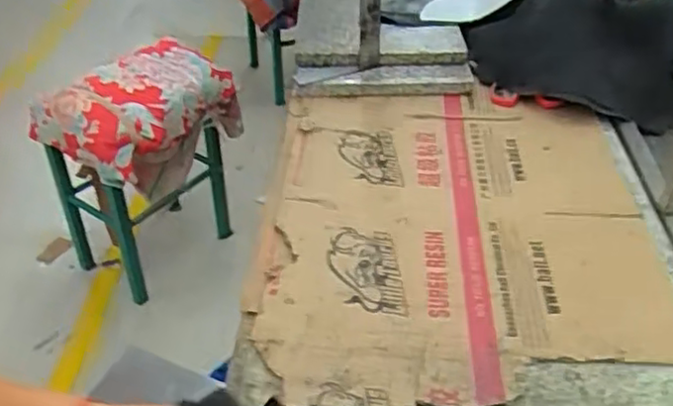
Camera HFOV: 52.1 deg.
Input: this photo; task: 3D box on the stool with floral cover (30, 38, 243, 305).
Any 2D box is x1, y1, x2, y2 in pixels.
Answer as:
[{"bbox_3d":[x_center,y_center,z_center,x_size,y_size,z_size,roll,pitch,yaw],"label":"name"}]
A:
[{"bbox_3d":[-0.473,-0.096,1.731,0.284,0.495,0.398,25,45,26],"label":"stool with floral cover"}]

